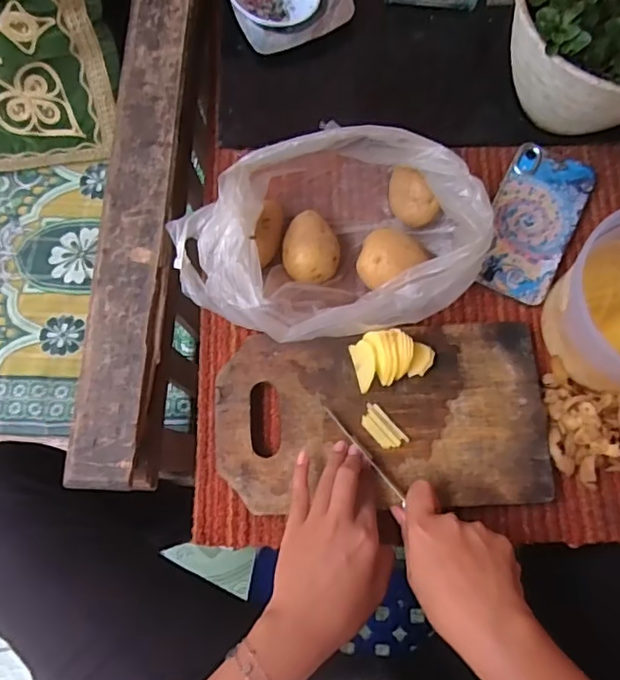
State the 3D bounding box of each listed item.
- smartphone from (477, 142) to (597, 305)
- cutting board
[{"bbox_3d":[0.209,-0.110,0.514,0.075,0.008,0.153,24,78,6],"label":"smartphone"},{"bbox_3d":[0.059,0.062,0.465,0.270,0.017,0.151,-1,76,2],"label":"cutting board"}]

